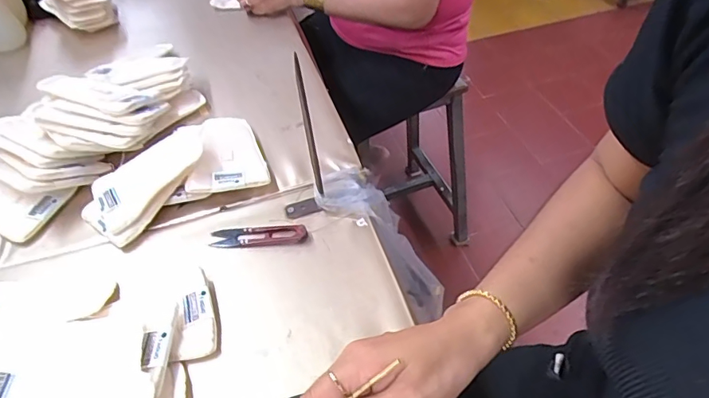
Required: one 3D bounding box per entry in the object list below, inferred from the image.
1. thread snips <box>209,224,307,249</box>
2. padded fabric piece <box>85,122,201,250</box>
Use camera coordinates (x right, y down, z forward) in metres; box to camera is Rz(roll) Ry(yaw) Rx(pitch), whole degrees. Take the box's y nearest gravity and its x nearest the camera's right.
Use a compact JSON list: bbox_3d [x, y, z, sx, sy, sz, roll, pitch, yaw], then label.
[{"bbox_3d":[-0.101,0.039,0.516,0.100,0.009,0.025,-4,47,0],"label":"thread snips"},{"bbox_3d":[-0.226,-0.027,0.558,0.090,0.047,0.163,32,56,29],"label":"padded fabric piece"}]

